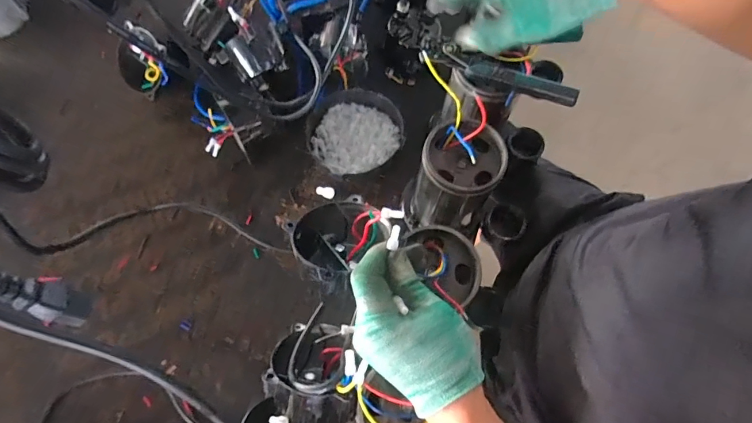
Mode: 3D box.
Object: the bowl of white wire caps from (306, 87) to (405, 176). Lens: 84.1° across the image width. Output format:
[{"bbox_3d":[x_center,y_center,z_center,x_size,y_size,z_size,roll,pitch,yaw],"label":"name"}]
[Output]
[{"bbox_3d":[-0.032,-0.120,0.654,0.138,0.049,0.139,0,70,0],"label":"bowl of white wire caps"}]

